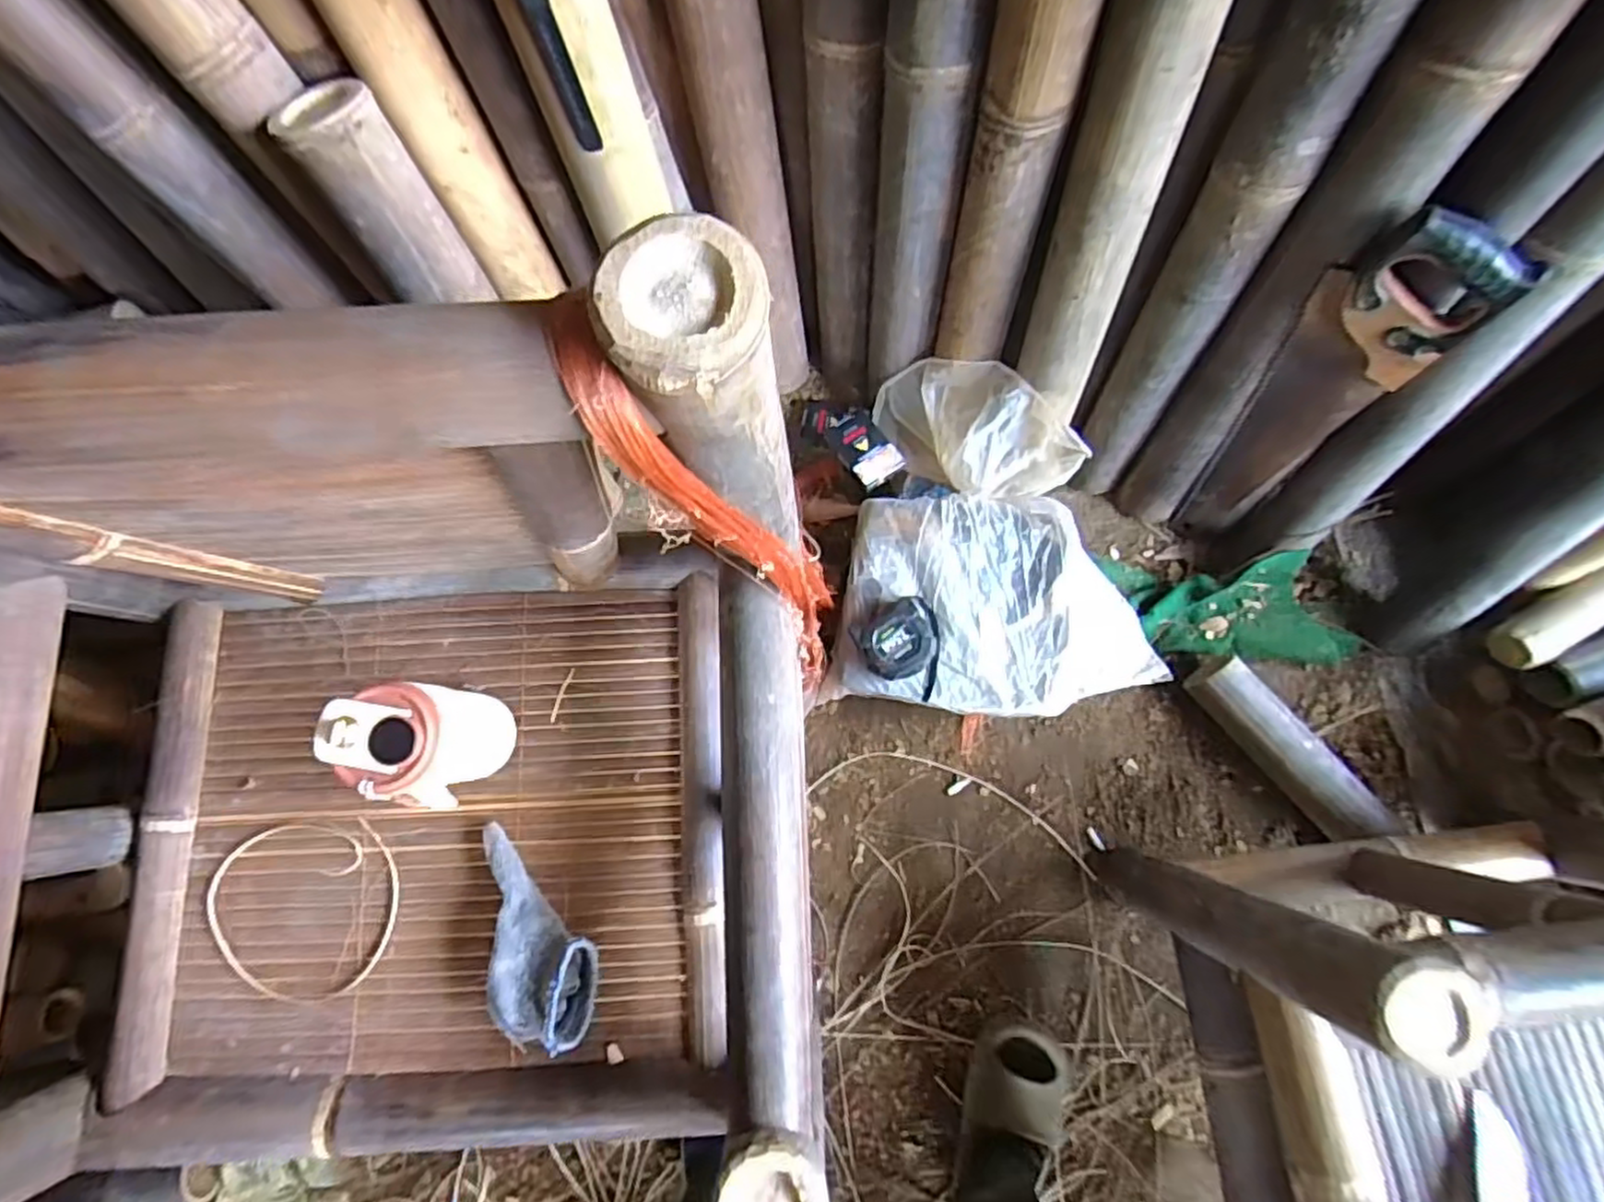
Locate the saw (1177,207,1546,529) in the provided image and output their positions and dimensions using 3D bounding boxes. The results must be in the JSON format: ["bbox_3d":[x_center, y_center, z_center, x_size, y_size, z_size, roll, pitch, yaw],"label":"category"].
[{"bbox_3d":[0.520,-0.204,0.766,0.115,0.485,0.031,20,74,10],"label":"saw"}]

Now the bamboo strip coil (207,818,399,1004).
[{"bbox_3d":[-0.425,0.264,0.621,0.155,0.010,0.137,-5,79,-1],"label":"bamboo strip coil"}]

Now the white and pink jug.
[{"bbox_3d":[-0.292,0.115,0.569,0.073,0.161,0.092,6,80,1],"label":"white and pink jug"}]

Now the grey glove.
[{"bbox_3d":[-0.212,0.268,0.592,0.085,0.051,0.173,-10,80,-1],"label":"grey glove"}]

